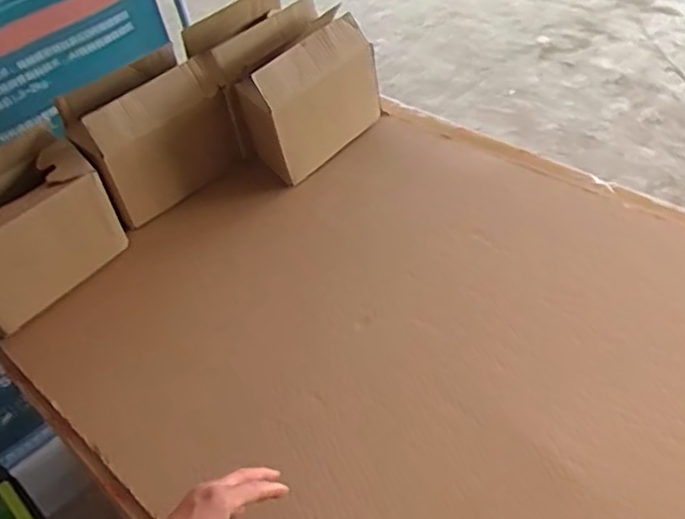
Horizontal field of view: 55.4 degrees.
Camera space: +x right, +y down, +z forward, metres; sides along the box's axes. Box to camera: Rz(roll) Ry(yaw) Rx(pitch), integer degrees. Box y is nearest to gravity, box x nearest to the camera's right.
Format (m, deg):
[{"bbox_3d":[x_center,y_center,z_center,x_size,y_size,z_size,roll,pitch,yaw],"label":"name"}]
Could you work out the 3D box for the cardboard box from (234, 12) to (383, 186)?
[{"bbox_3d":[-0.043,-0.225,0.944,0.073,0.161,0.211,29,59,32],"label":"cardboard box"}]

